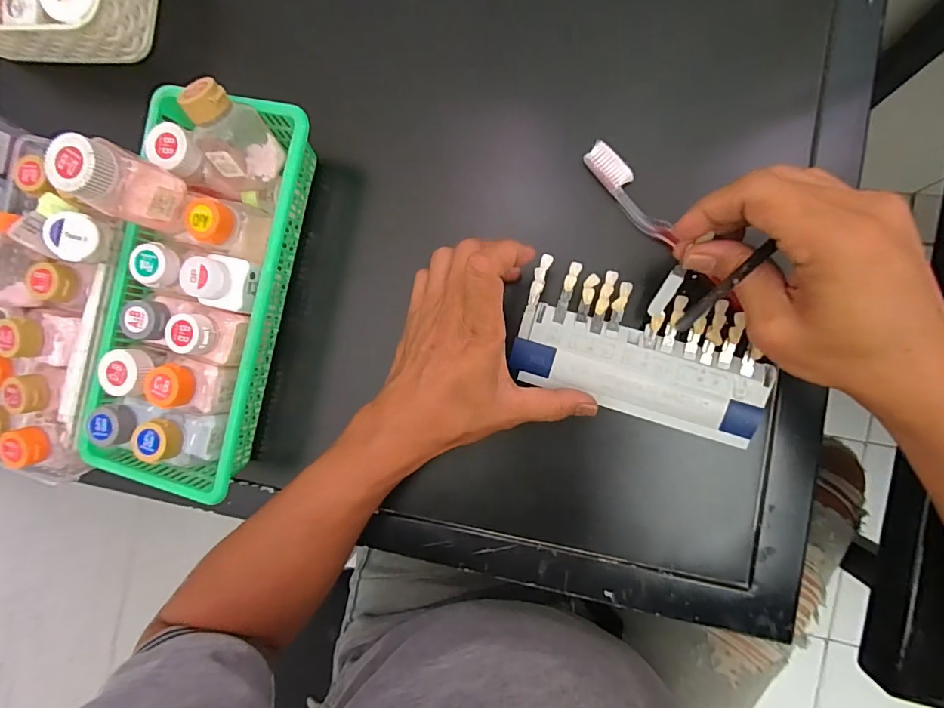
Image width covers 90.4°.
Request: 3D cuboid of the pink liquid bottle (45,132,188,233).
[{"bbox_3d":[-0.230,-0.112,0.307,0.032,0.069,0.041,29,94,9],"label":"pink liquid bottle"}]

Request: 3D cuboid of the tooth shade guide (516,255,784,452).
[{"bbox_3d":[0.119,-0.001,0.334,0.171,0.017,0.088,20,92,9],"label":"tooth shade guide"}]

